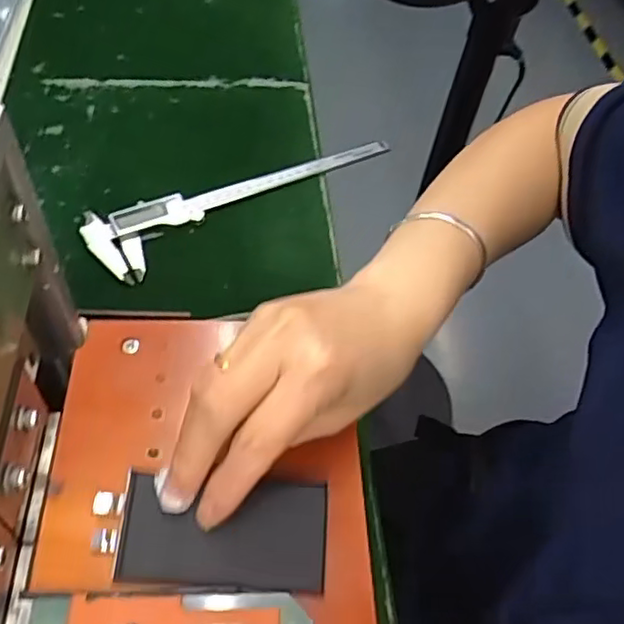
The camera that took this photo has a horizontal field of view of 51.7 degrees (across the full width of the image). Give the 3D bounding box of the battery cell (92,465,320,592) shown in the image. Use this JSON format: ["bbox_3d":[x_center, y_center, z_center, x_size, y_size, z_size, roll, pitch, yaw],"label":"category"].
[{"bbox_3d":[-0.042,0.092,0.272,0.095,0.010,0.043,4,53,-5],"label":"battery cell"}]

